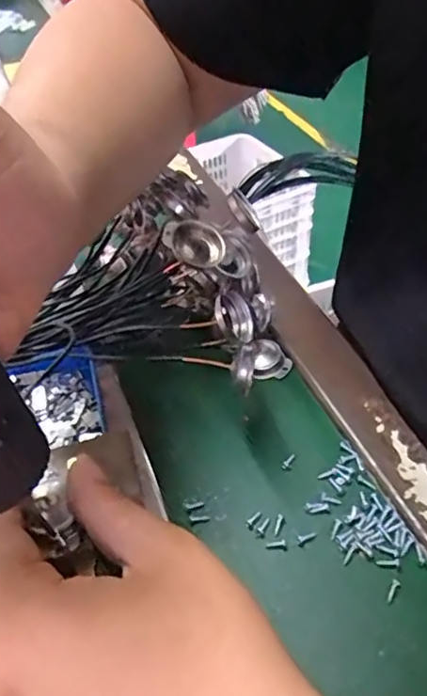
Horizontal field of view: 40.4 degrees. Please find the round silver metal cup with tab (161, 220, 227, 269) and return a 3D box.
[{"bbox_3d":[-0.010,-0.052,0.288,0.032,0.007,0.023,19,69,-21],"label":"round silver metal cup with tab"}]

